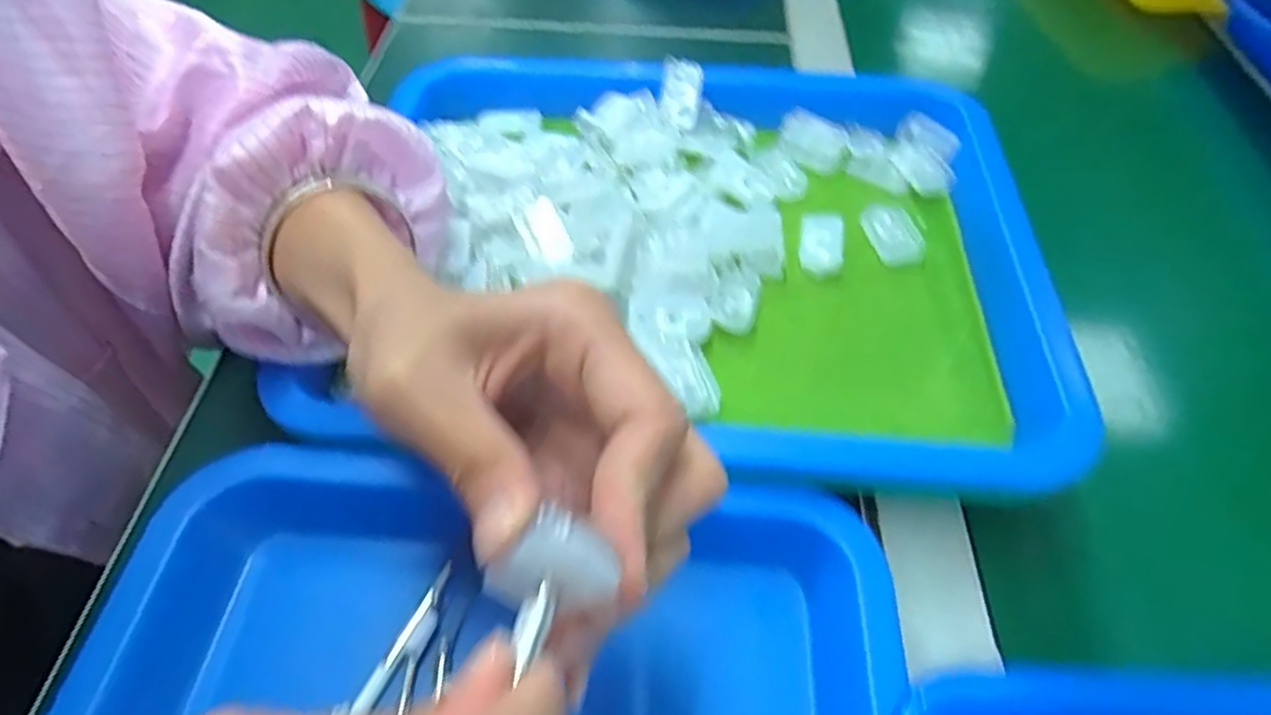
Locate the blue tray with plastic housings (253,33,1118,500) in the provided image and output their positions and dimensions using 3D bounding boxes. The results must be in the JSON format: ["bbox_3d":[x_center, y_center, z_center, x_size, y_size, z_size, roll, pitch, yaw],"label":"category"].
[{"bbox_3d":[0.033,-0.060,0.362,0.328,0.056,0.254,5,52,2],"label":"blue tray with plastic housings"}]

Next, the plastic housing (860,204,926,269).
[{"bbox_3d":[0.133,-0.063,0.360,0.023,0.008,0.039,-14,54,-13],"label":"plastic housing"}]

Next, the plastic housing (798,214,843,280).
[{"bbox_3d":[0.094,-0.058,0.354,0.021,0.007,0.037,9,53,5],"label":"plastic housing"}]

